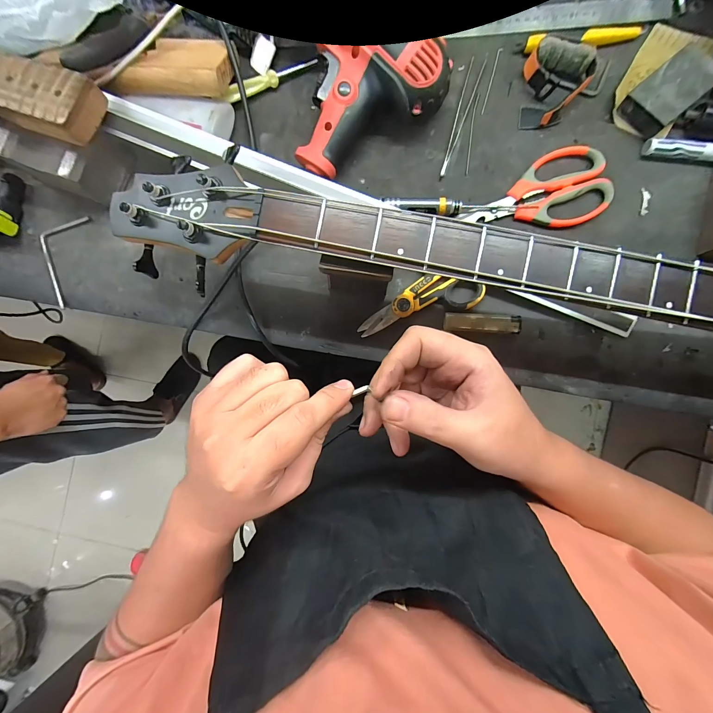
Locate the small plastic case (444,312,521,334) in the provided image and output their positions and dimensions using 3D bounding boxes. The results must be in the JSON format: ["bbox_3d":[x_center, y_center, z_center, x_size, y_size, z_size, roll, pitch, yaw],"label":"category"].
[{"bbox_3d":[0.136,-0.036,0.329,0.079,0.010,0.019,3,88,3],"label":"small plastic case"}]

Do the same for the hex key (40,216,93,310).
[{"bbox_3d":[-0.353,-0.118,0.362,0.052,0.006,0.110,20,89,3],"label":"hex key"}]

